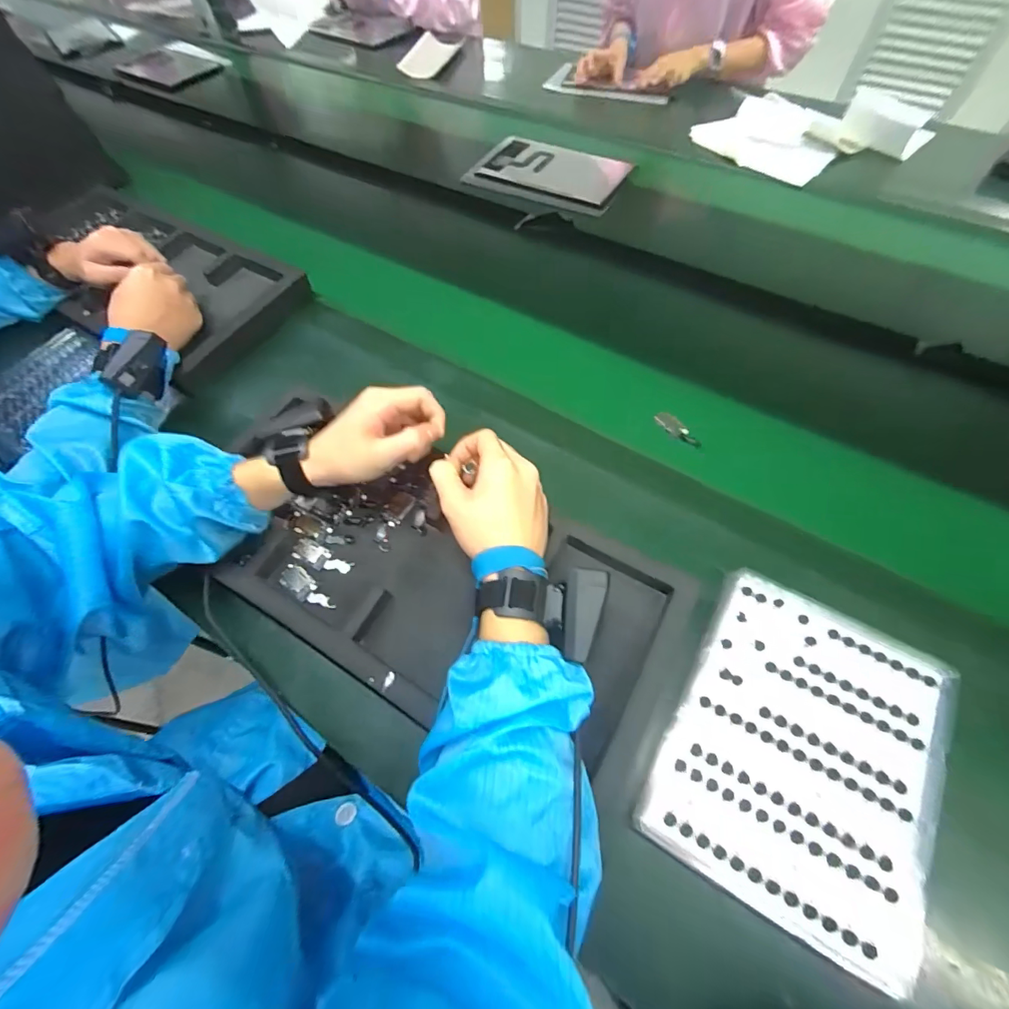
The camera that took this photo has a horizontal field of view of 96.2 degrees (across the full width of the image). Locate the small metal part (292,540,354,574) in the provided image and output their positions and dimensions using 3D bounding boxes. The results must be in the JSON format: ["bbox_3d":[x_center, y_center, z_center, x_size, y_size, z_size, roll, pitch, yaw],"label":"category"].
[{"bbox_3d":[-0.181,0.053,0.444,0.065,0.006,0.021,24,62,15],"label":"small metal part"}]

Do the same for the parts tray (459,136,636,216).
[{"bbox_3d":[0.083,-0.601,0.815,0.264,0.015,0.186,22,62,14],"label":"parts tray"}]

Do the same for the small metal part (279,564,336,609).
[{"bbox_3d":[-0.189,0.081,0.430,0.068,0.005,0.022,36,66,21],"label":"small metal part"}]

